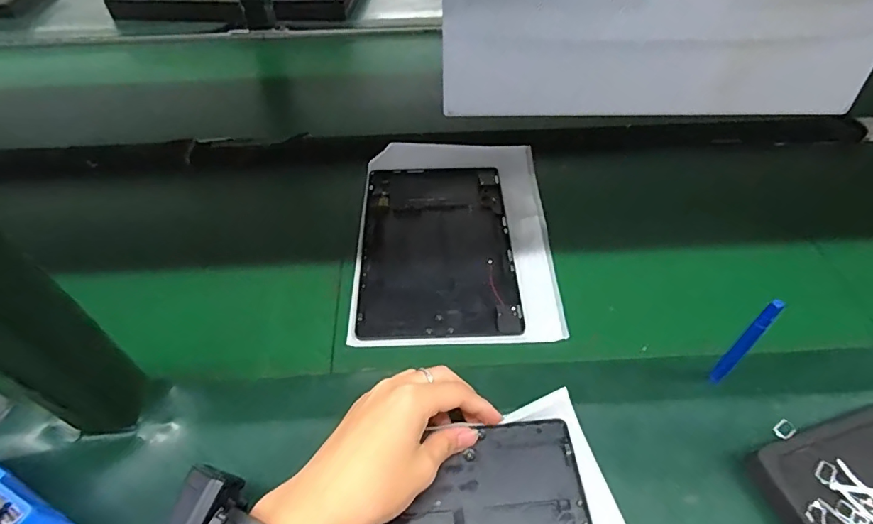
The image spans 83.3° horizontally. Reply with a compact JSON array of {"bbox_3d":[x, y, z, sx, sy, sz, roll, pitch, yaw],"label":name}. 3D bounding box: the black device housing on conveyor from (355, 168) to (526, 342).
[{"bbox_3d":[0.001,-0.021,0.527,0.156,0.006,0.238,-2,50,0],"label":"black device housing on conveyor"}]

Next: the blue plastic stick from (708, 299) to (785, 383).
[{"bbox_3d":[0.230,0.065,0.370,0.010,0.112,0.010,-35,57,-25],"label":"blue plastic stick"}]

